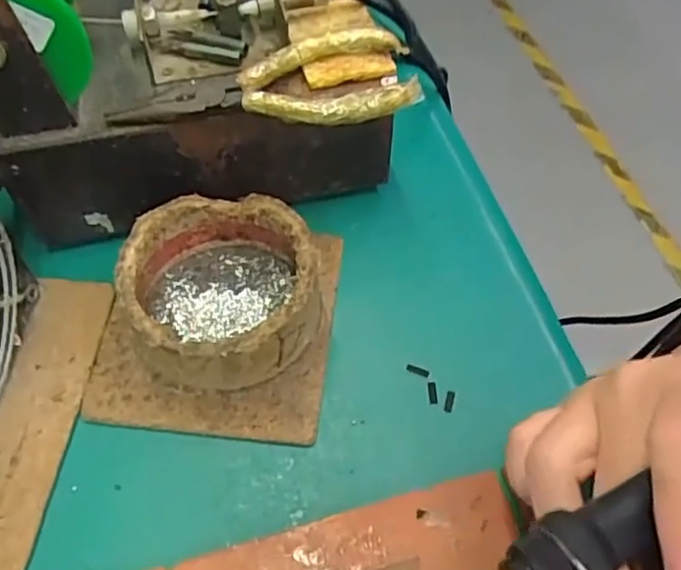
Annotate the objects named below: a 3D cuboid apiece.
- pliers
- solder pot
[{"bbox_3d":[-0.021,-0.089,0.288,0.110,0.009,0.044,-9,63,-7],"label":"pliers"},{"bbox_3d":[-0.052,0.003,0.288,0.079,0.041,0.083,0,55,0],"label":"solder pot"}]

